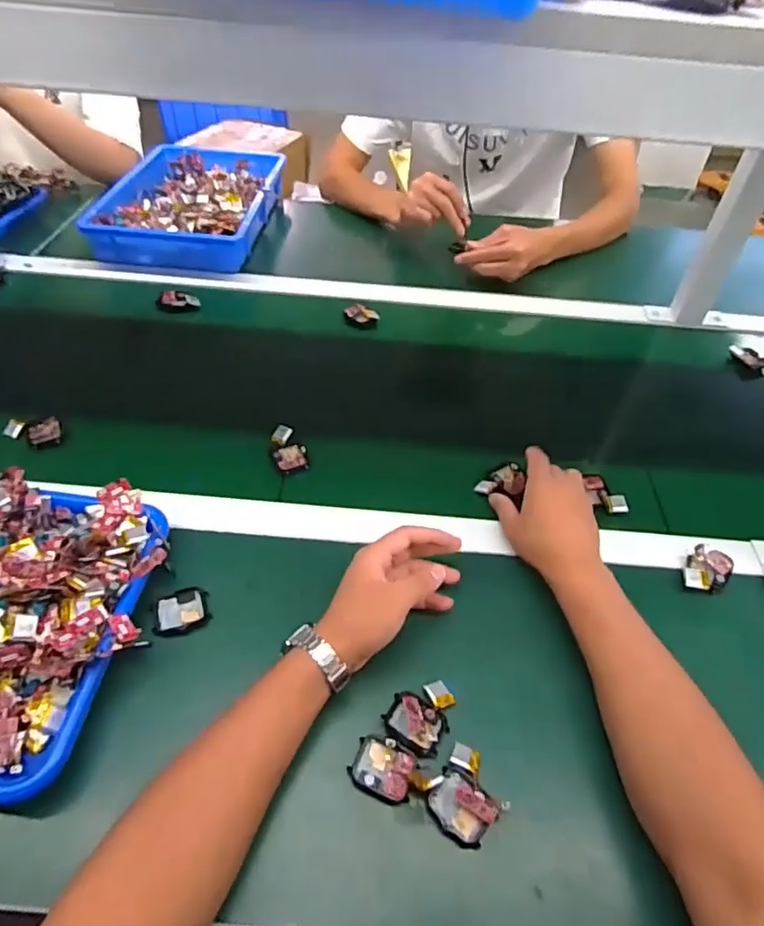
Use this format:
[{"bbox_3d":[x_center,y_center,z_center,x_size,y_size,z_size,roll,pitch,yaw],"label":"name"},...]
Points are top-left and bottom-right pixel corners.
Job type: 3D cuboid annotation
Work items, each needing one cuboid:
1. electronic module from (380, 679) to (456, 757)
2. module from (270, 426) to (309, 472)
[{"bbox_3d":[0.029,0.196,0.457,0.053,0.013,0.057,26,51,18],"label":"electronic module"},{"bbox_3d":[-0.104,-0.018,0.641,0.034,0.018,0.059,-11,50,-14],"label":"module"}]

